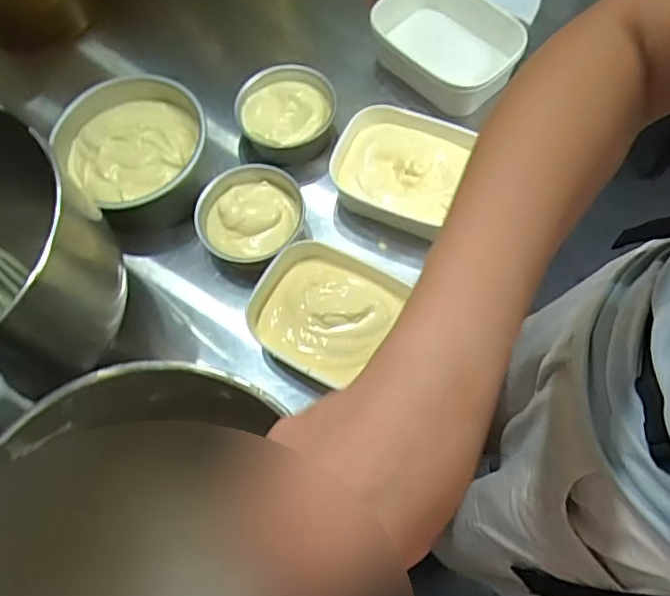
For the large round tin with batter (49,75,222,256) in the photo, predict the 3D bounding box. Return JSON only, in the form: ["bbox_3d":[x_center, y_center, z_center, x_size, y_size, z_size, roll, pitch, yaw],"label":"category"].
[{"bbox_3d":[-0.209,-0.147,0.630,0.152,0.089,0.153,-1,67,3],"label":"large round tin with batter"}]

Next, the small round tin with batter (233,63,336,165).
[{"bbox_3d":[-0.056,-0.203,0.640,0.110,0.053,0.105,-1,67,3],"label":"small round tin with batter"}]

